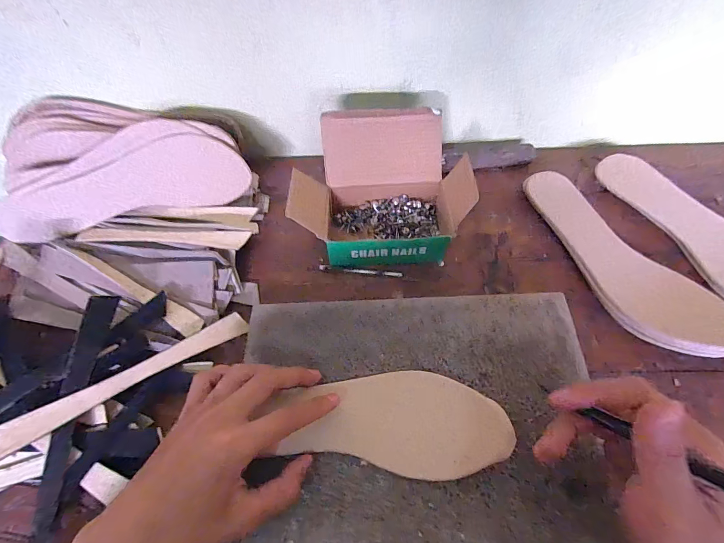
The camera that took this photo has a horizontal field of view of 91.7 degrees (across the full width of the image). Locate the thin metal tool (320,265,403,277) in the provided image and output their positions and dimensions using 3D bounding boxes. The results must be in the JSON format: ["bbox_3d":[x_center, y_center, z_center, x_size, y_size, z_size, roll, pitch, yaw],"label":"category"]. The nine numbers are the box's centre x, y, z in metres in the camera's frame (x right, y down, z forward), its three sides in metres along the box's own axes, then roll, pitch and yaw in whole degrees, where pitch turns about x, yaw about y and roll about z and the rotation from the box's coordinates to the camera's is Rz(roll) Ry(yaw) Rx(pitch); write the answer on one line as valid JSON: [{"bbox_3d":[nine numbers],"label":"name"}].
[{"bbox_3d":[-0.001,0.000,0.364,0.084,0.007,0.005,7,61,4],"label":"thin metal tool"}]

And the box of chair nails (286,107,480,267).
[{"bbox_3d":[0.016,-0.082,0.347,0.162,0.084,0.120,-2,61,-1],"label":"box of chair nails"}]

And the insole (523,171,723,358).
[{"bbox_3d":[0.248,-0.016,0.341,0.074,0.037,0.221,-19,63,-11],"label":"insole"}]

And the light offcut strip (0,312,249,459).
[{"bbox_3d":[-0.184,0.084,0.289,0.184,0.018,0.018,-27,64,-31],"label":"light offcut strip"}]

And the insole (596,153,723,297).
[{"bbox_3d":[0.351,-0.042,0.357,0.073,0.030,0.230,-21,63,-11],"label":"insole"}]

